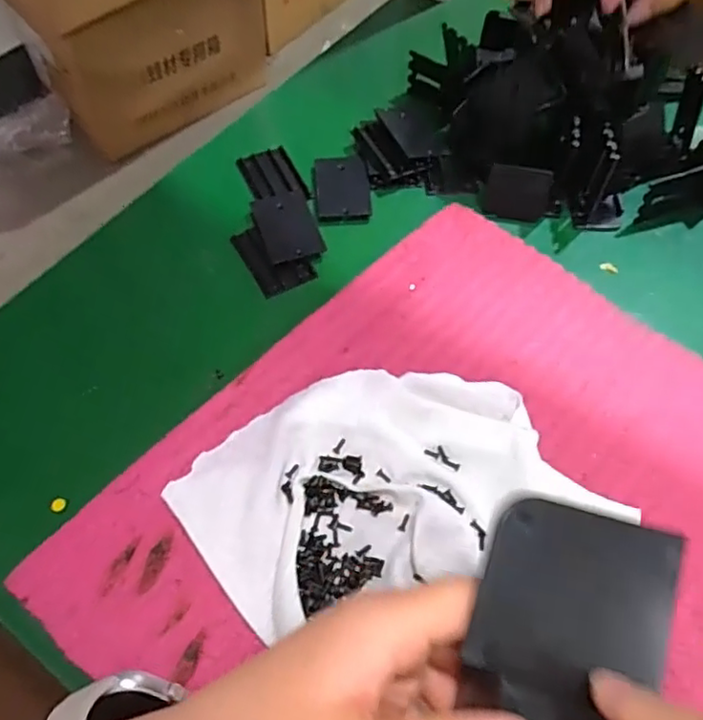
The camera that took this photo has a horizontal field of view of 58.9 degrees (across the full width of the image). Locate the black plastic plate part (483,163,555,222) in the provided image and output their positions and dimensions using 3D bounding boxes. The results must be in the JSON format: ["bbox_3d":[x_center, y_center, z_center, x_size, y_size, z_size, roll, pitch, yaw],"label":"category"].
[{"bbox_3d":[0.110,-0.109,0.410,0.041,0.034,0.004,8,28,0],"label":"black plastic plate part"}]

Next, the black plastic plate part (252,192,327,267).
[{"bbox_3d":[-0.040,-0.086,0.402,0.037,0.007,0.054,-16,61,-12],"label":"black plastic plate part"}]

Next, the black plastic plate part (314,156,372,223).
[{"bbox_3d":[-0.006,-0.115,0.419,0.035,0.006,0.058,-3,59,-4],"label":"black plastic plate part"}]

